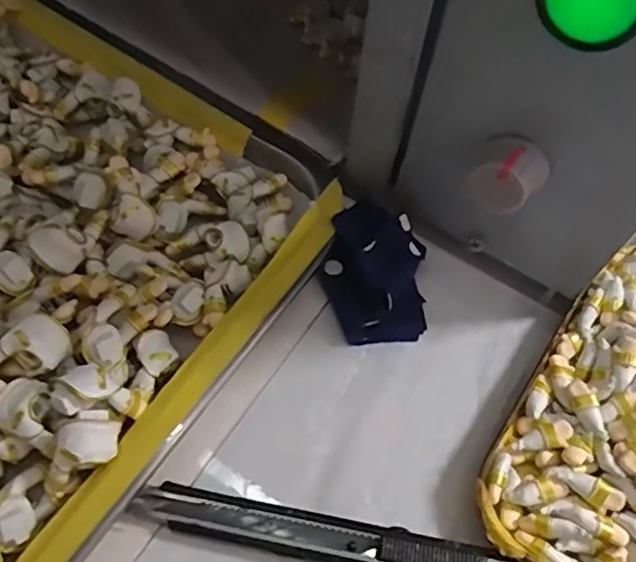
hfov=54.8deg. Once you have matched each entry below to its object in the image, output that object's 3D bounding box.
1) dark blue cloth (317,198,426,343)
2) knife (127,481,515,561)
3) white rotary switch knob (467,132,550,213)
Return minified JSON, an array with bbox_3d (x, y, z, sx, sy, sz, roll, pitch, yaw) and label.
[{"bbox_3d":[0.024,-0.006,0.255,0.042,0.027,0.057,3,61,-2],"label":"dark blue cloth"},{"bbox_3d":[0.001,0.088,0.209,0.128,0.011,0.016,11,61,3],"label":"knife"},{"bbox_3d":[0.065,-0.036,0.206,0.020,0.017,0.022,41,66,18],"label":"white rotary switch knob"}]

